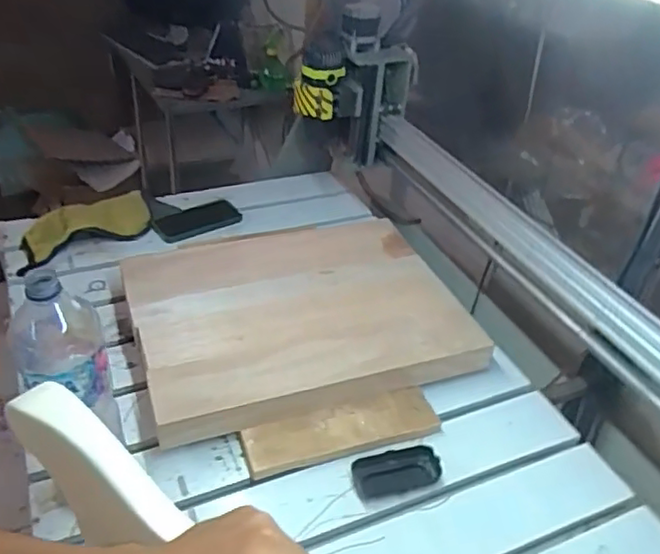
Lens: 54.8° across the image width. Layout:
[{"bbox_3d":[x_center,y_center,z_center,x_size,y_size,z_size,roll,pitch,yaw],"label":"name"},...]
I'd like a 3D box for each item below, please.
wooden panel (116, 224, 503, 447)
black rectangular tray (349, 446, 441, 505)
[{"bbox_3d":[-0.056,0.043,0.994,0.480,0.050,0.383,-9,39,-20],"label":"wooden panel"},{"bbox_3d":[0.084,0.246,0.805,0.105,0.033,0.052,-7,38,-14],"label":"black rectangular tray"}]

